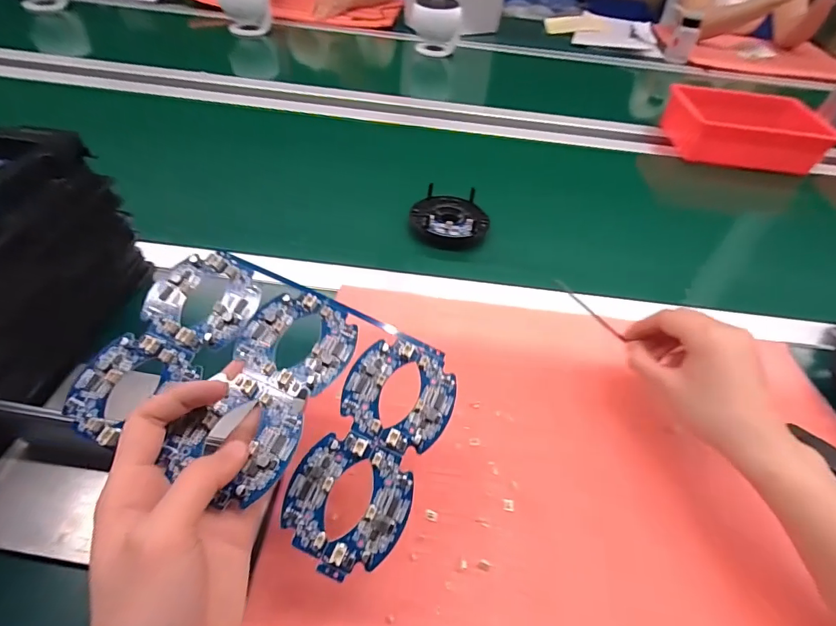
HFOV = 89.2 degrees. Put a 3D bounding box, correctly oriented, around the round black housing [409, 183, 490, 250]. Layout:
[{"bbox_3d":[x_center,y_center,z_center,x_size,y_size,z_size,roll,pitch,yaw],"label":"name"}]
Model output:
[{"bbox_3d":[0.042,-0.126,0.559,0.099,0.034,0.096,3,47,-3],"label":"round black housing"}]

